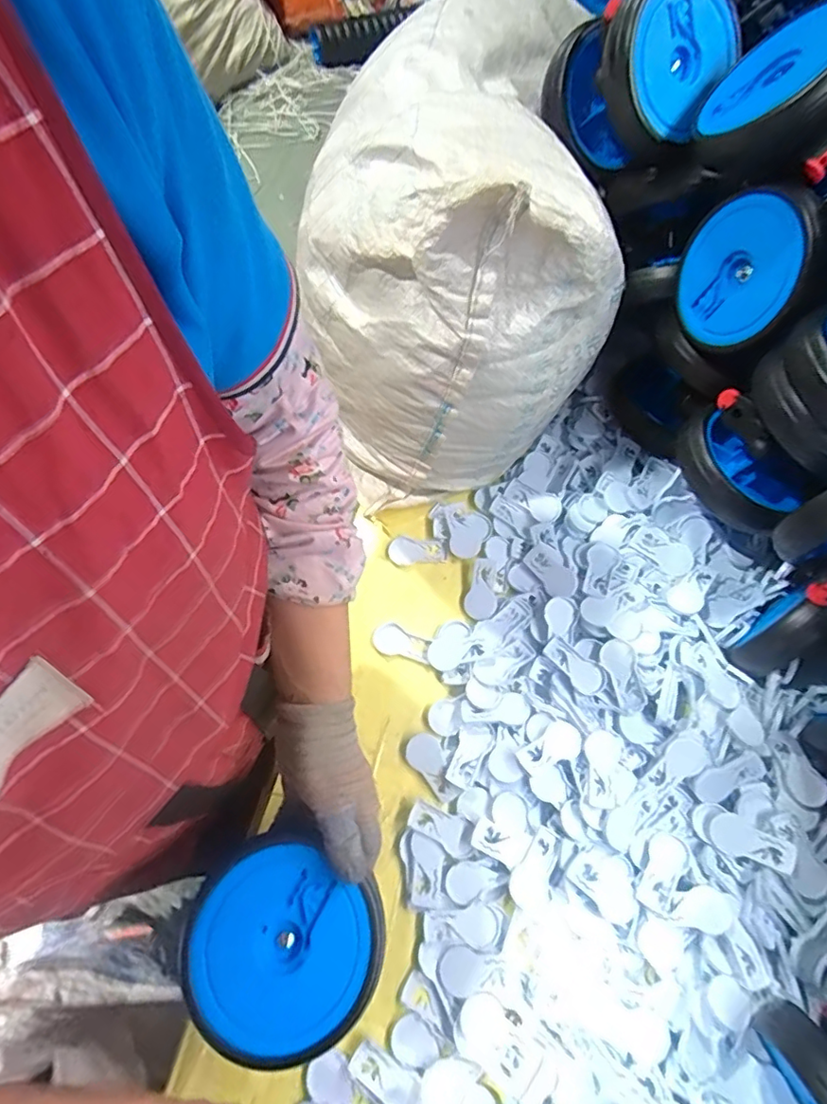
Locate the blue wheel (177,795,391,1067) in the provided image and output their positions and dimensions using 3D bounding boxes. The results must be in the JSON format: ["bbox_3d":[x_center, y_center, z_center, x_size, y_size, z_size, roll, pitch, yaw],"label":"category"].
[{"bbox_3d":[-0.087,0.265,0.381,0.127,0.017,0.123,1,66,-2],"label":"blue wheel"}]

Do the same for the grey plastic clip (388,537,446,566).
[{"bbox_3d":[0.003,-0.001,0.622,0.059,0.008,0.031,1,66,-2],"label":"grey plastic clip"}]

